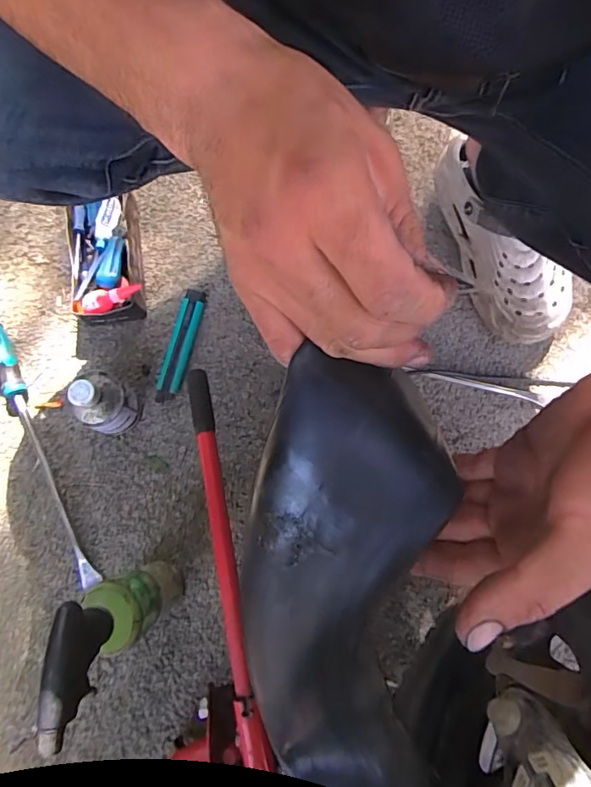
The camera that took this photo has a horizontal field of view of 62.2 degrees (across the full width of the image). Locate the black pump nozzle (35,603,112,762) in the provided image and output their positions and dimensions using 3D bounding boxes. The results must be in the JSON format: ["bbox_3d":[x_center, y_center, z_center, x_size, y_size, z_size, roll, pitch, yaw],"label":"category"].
[{"bbox_3d":[-0.155,0.191,0.343,0.022,0.061,0.081,2,78,1],"label":"black pump nozzle"}]

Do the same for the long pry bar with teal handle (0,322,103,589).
[{"bbox_3d":[-0.321,0.069,0.593,0.036,0.034,0.355,-24,79,-4],"label":"long pry bar with teal handle"}]

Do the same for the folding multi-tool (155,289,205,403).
[{"bbox_3d":[-0.152,-0.063,0.641,0.033,0.010,0.154,12,79,3],"label":"folding multi-tool"}]

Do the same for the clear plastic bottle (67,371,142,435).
[{"bbox_3d":[-0.223,0.012,0.573,0.052,0.115,0.062,20,79,5],"label":"clear plastic bottle"}]

